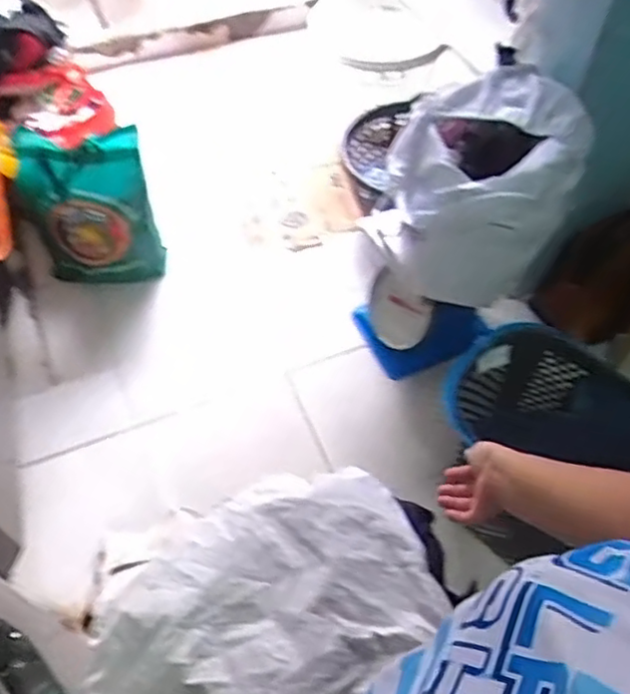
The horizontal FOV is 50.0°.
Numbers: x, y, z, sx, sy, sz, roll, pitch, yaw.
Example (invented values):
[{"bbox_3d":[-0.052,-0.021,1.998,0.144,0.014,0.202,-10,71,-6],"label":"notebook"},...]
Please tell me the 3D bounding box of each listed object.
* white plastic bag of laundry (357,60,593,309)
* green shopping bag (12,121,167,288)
[{"bbox_3d":[0.344,-0.338,1.419,0.364,0.323,0.359,-21,58,-13],"label":"white plastic bag of laundry"},{"bbox_3d":[-0.573,-0.343,1.752,0.293,0.421,0.162,-2,56,-1],"label":"green shopping bag"}]

